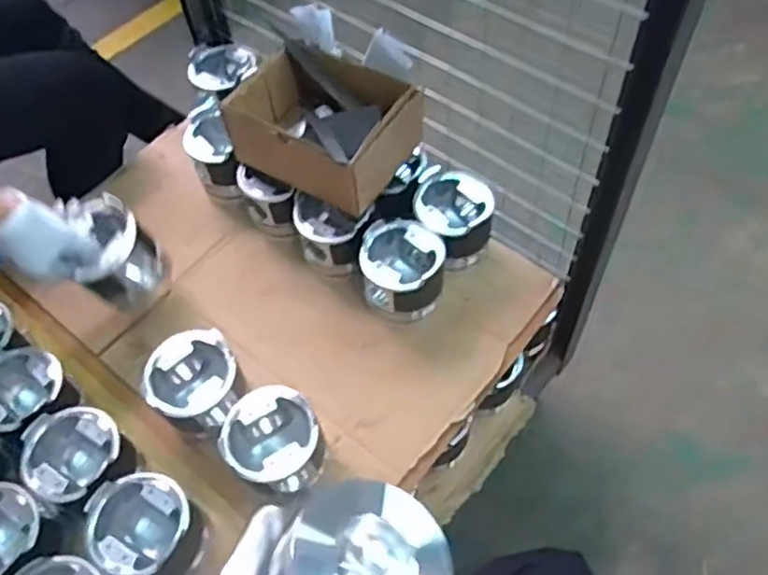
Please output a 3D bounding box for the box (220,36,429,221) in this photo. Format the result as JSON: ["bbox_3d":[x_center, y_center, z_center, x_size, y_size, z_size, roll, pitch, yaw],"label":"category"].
[{"bbox_3d":[-0.074,-0.206,0.852,0.206,0.091,0.159,28,64,20],"label":"box"}]

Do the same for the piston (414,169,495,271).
[{"bbox_3d":[0.094,-0.081,0.885,0.097,0.101,0.106,-2,58,3],"label":"piston"}]

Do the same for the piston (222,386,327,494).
[{"bbox_3d":[-0.111,0.170,0.729,0.106,0.087,0.099,-2,58,3],"label":"piston"}]

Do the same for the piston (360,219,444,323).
[{"bbox_3d":[0.024,-0.021,0.843,0.097,0.104,0.101,-2,58,3],"label":"piston"}]

